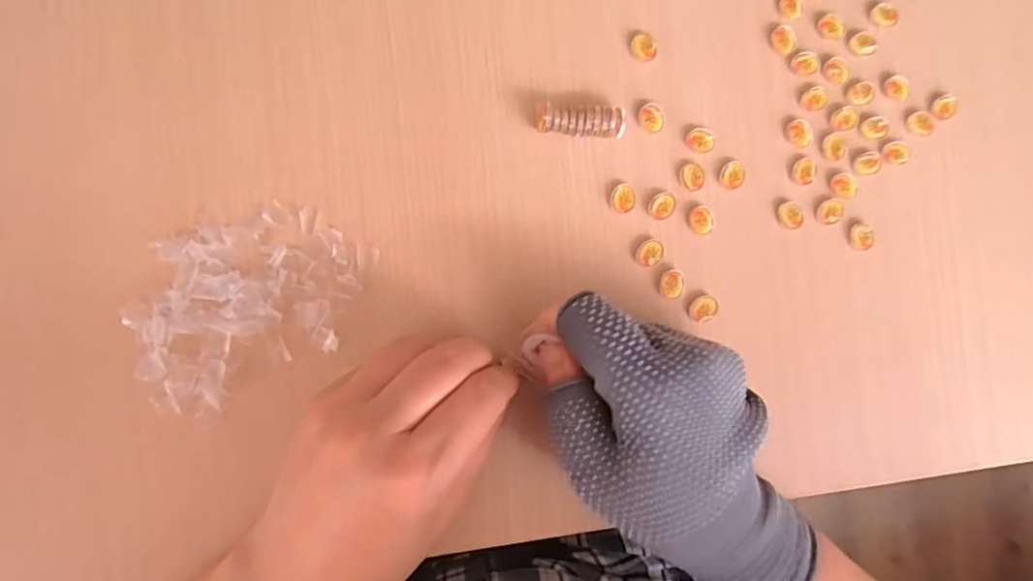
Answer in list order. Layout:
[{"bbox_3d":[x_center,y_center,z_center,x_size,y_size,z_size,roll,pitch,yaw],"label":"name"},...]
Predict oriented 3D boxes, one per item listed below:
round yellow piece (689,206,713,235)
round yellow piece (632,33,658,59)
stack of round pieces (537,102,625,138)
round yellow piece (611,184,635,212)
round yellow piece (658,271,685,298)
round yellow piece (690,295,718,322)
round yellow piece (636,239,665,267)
[{"bbox_3d":[0.093,-0.035,0.273,0.011,0.004,0.014,-17,91,-8],"label":"round yellow piece"},{"bbox_3d":[0.064,-0.121,0.272,0.013,0.004,0.012,0,88,-8],"label":"round yellow piece"},{"bbox_3d":[0.030,-0.080,0.261,0.042,0.015,0.013,2,88,-8],"label":"stack of round pieces"},{"bbox_3d":[0.053,-0.046,0.269,0.012,0.004,0.014,20,86,-7],"label":"round yellow piece"},{"bbox_3d":[0.077,-0.003,0.269,0.013,0.004,0.014,0,88,-8],"label":"round yellow piece"},{"bbox_3d":[0.093,0.009,0.273,0.014,0.005,0.013,0,88,-8],"label":"round yellow piece"},{"bbox_3d":[0.066,-0.019,0.270,0.015,0.004,0.012,-40,94,-7],"label":"round yellow piece"}]

